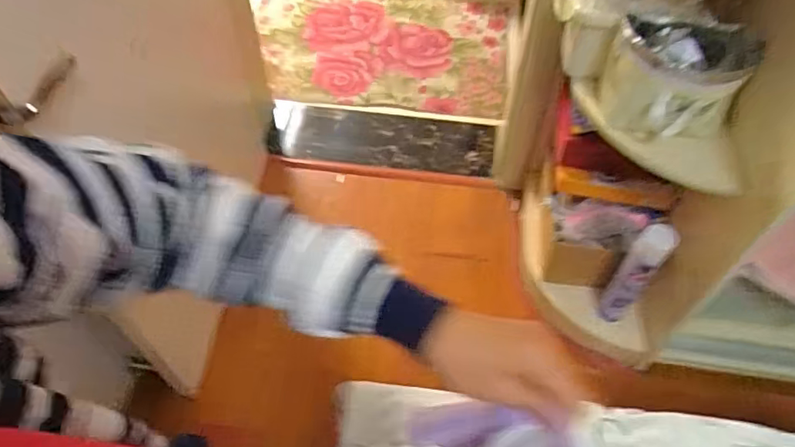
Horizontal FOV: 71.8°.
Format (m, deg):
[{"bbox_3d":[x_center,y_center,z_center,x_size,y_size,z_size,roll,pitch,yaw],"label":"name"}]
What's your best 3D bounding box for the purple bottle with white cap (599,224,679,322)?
[{"bbox_3d":[0.551,0.124,1.286,0.078,0.349,0.080,37,62,24],"label":"purple bottle with white cap"}]

